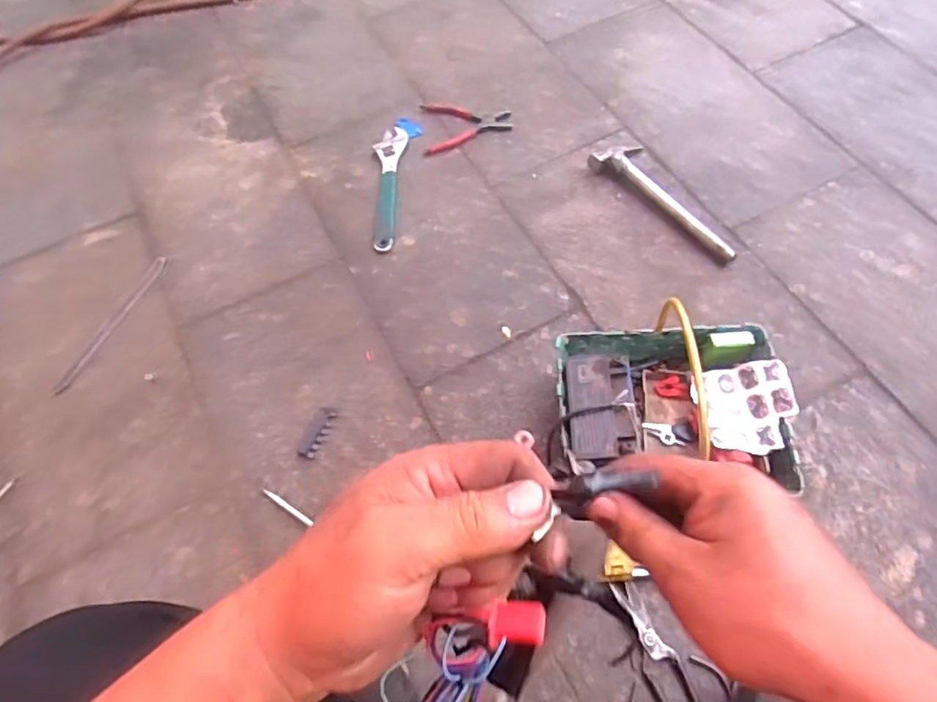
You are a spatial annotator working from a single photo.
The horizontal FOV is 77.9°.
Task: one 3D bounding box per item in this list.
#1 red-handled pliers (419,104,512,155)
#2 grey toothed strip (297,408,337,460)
[{"bbox_3d":[-0.002,-0.455,1.151,0.176,0.018,0.141,-5,60,2],"label":"red-handled pliers"},{"bbox_3d":[-0.223,0.120,0.852,0.030,0.007,0.081,15,63,12],"label":"grey toothed strip"}]

